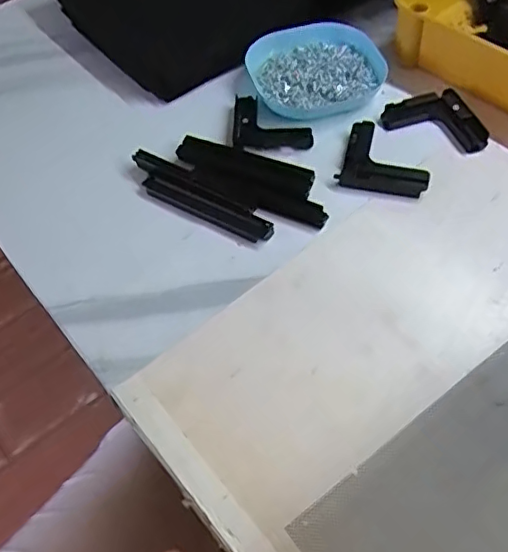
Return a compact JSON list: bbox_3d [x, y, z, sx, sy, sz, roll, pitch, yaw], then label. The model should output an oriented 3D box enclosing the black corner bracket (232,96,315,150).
[{"bbox_3d":[0.017,-0.150,0.547,0.072,0.012,0.075,-3,54,3],"label":"black corner bracket"}]

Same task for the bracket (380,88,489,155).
[{"bbox_3d":[0.174,-0.150,0.536,0.096,0.013,0.064,24,60,20],"label":"bracket"}]

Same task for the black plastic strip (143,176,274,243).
[{"bbox_3d":[-0.040,-0.059,0.484,0.122,0.007,0.022,27,61,22],"label":"black plastic strip"}]

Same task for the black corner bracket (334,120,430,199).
[{"bbox_3d":[0.118,-0.104,0.507,0.076,0.010,0.073,14,57,14],"label":"black corner bracket"}]

